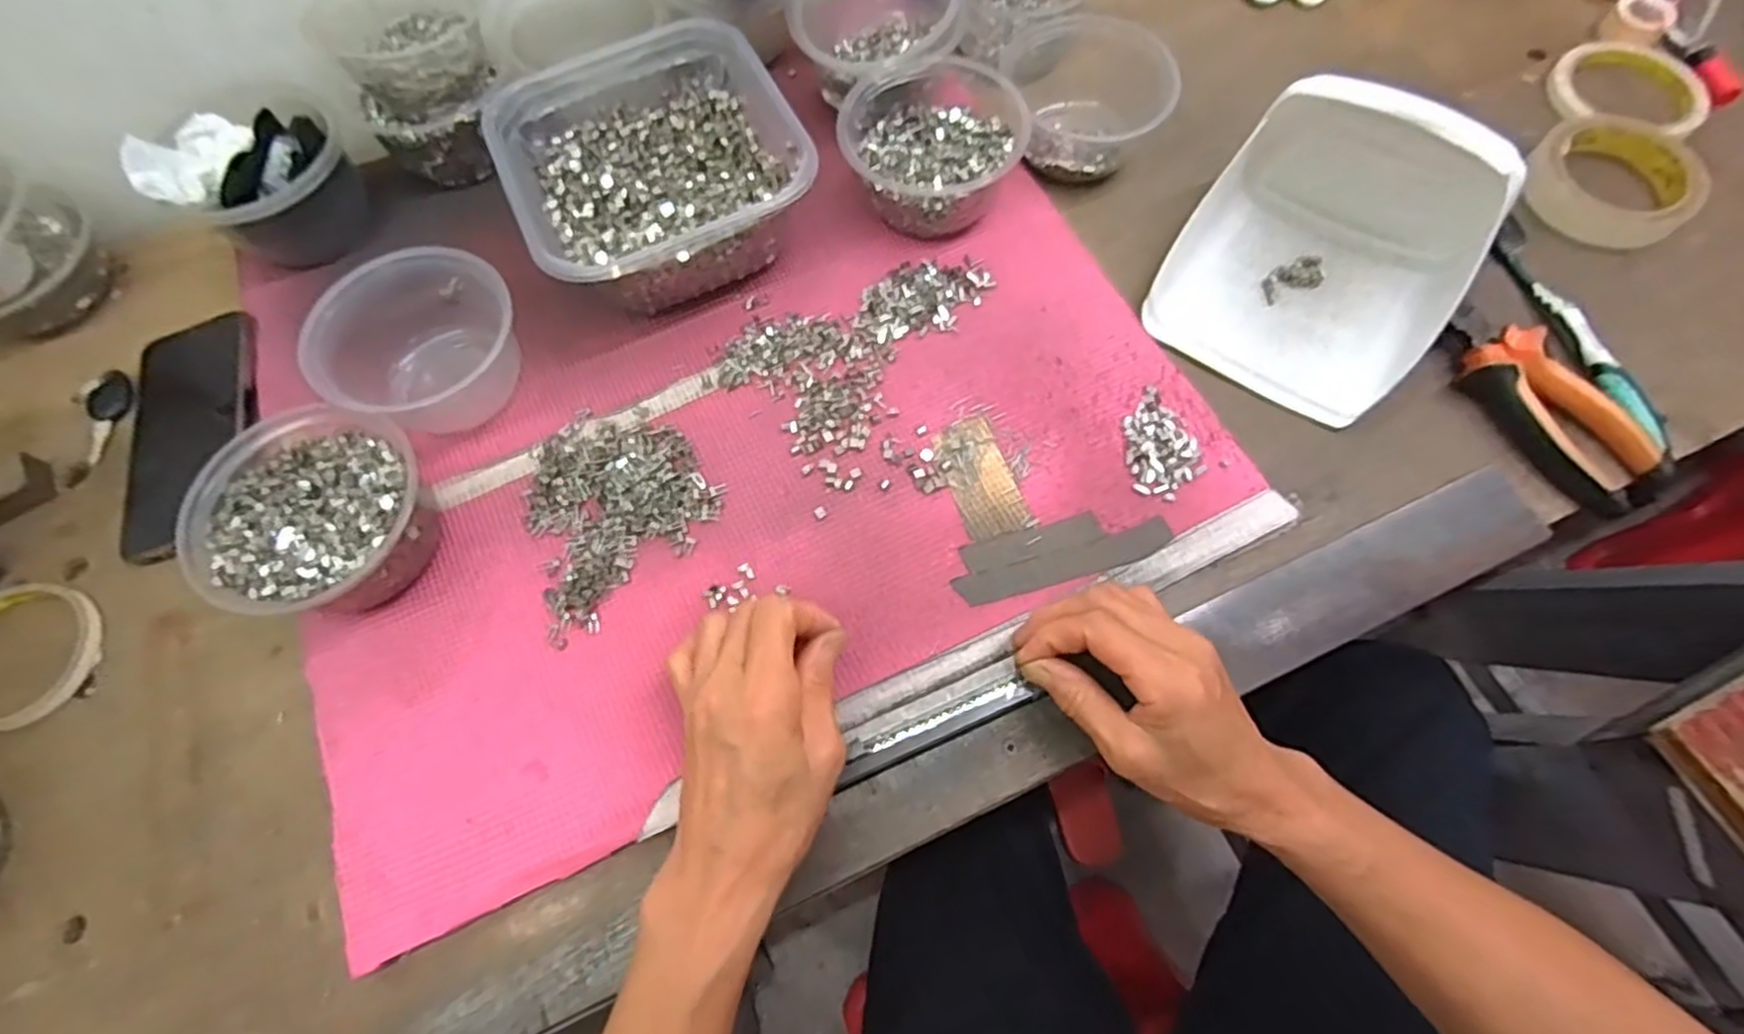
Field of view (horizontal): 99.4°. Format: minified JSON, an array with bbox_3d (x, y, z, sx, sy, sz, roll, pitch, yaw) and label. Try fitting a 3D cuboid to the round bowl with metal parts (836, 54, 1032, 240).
[{"bbox_3d":[0.041,-0.245,0.488,0.112,0.057,0.115,-1,67,2],"label":"round bowl with metal parts"}]

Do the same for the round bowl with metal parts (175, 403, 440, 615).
[{"bbox_3d":[-0.298,-0.002,0.399,0.114,0.067,0.108,-1,67,2],"label":"round bowl with metal parts"}]

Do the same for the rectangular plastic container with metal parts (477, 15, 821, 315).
[{"bbox_3d":[-0.141,-0.227,0.480,0.171,0.071,0.180,-25,68,-8],"label":"rectangular plastic container with metal parts"}]

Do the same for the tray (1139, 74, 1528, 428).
[{"bbox_3d":[0.279,-0.172,0.440,0.158,0.080,0.188,33,72,15],"label":"tray"}]

